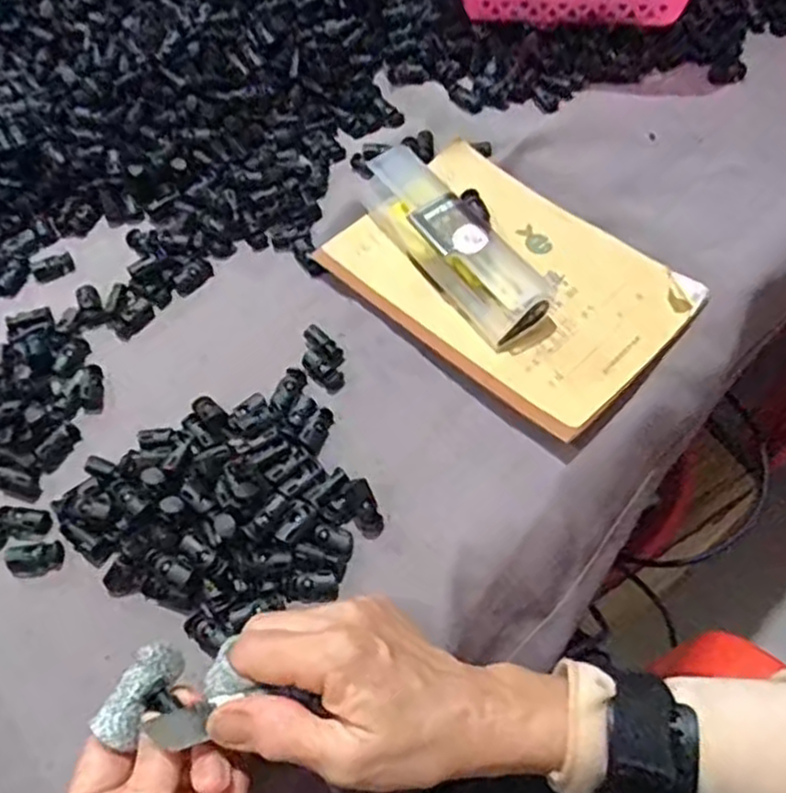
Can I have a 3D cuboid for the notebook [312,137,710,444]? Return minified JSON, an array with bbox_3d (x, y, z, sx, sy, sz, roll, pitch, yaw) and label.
[{"bbox_3d":[0.072,-0.078,0.466,0.205,0.010,0.145,39,69,23],"label":"notebook"}]

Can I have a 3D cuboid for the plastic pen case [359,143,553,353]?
[{"bbox_3d":[0.035,-0.101,0.463,0.045,0.035,0.158,-31,63,-14],"label":"plastic pen case"}]

